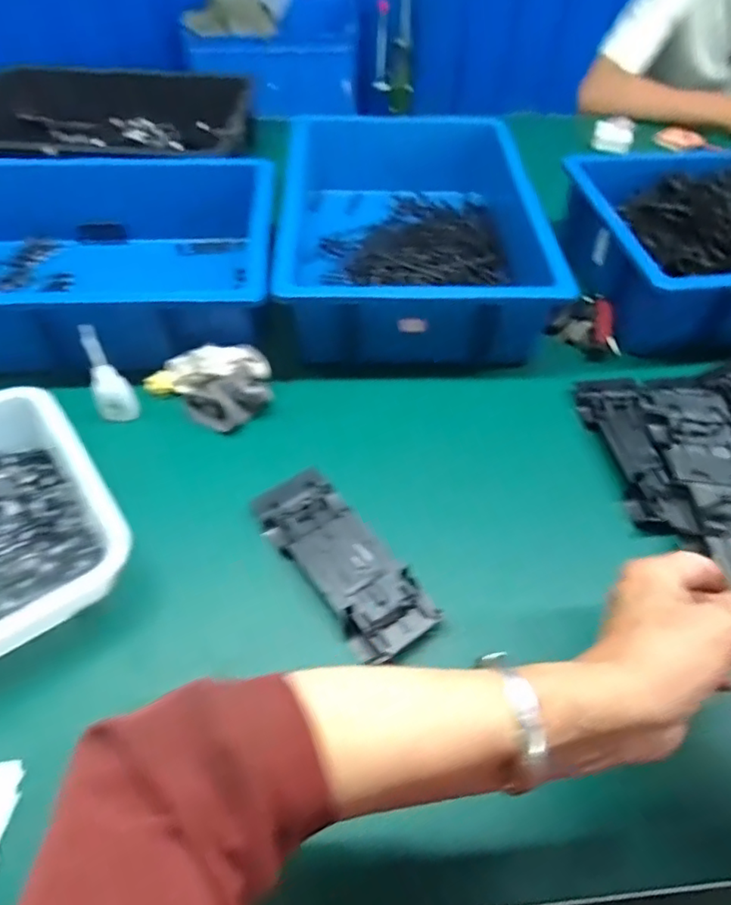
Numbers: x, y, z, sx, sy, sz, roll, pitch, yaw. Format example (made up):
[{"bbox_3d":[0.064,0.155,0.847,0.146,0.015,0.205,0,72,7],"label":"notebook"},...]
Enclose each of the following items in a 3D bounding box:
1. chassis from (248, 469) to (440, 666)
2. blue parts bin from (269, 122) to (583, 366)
[{"bbox_3d":[-0.022,0.091,0.514,0.074,0.028,0.194,-29,57,-24],"label":"chassis"},{"bbox_3d":[0.053,-0.306,0.783,0.320,0.118,0.474,0,50,-2],"label":"blue parts bin"}]

